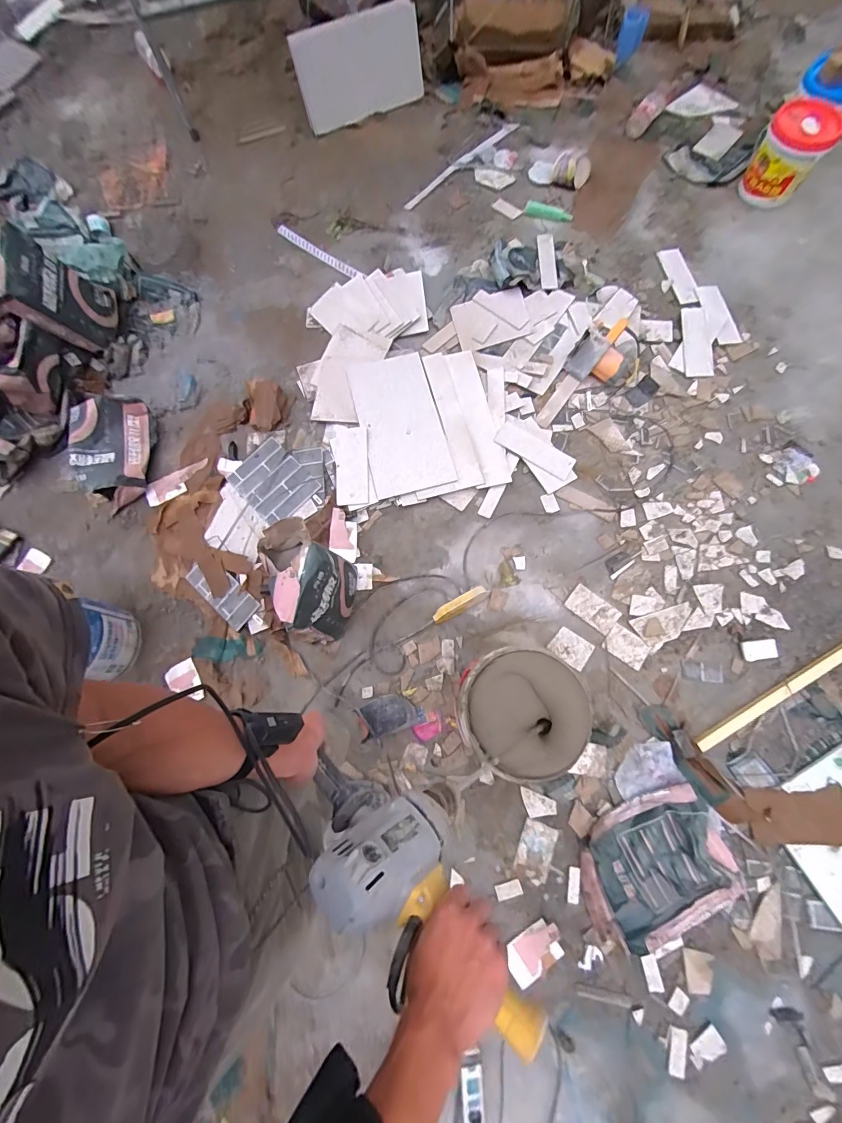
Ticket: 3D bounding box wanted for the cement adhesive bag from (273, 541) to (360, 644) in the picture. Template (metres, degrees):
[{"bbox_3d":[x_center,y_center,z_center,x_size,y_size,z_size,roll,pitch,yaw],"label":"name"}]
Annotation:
[{"bbox_3d":[-0.335,0.099,1.286,0.202,0.361,0.264,6,76,3],"label":"cement adhesive bag"}]

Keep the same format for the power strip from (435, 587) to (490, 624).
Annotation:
[{"bbox_3d":[0.136,0.145,1.416,0.208,0.059,0.049,-28,77,-5],"label":"power strip"}]

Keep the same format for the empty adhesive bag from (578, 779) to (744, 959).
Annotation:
[{"bbox_3d":[0.660,0.865,1.166,0.435,0.094,0.346,-26,77,-5],"label":"empty adhesive bag"}]

